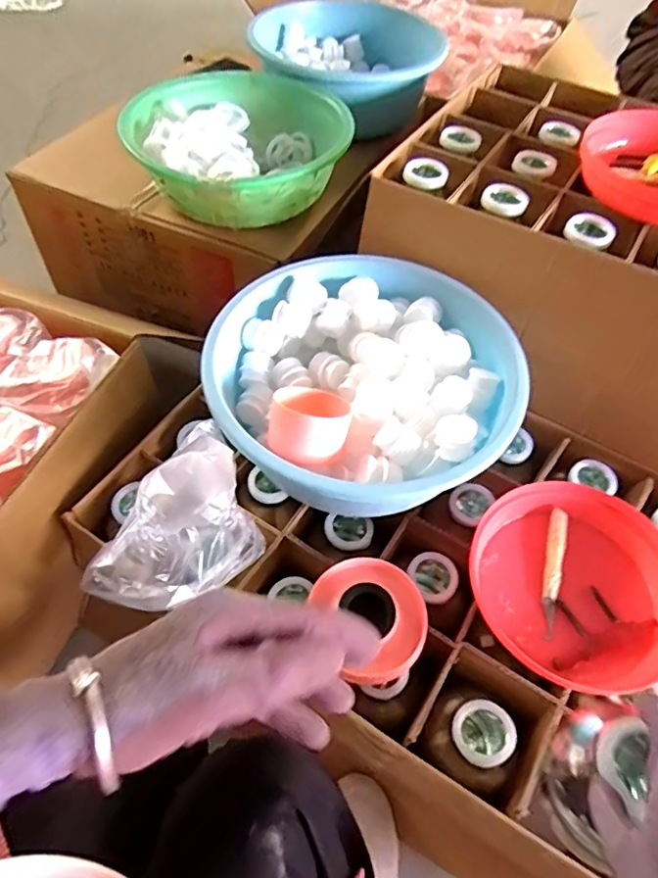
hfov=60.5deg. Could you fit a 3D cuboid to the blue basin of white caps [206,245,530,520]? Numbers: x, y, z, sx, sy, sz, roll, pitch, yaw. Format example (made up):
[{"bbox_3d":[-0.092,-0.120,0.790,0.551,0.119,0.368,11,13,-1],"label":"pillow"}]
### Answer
[{"bbox_3d":[0.046,-0.072,0.705,0.358,0.109,0.339,2,55,-2],"label":"blue basin of white caps"}]

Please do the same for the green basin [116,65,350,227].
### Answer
[{"bbox_3d":[-0.146,-0.489,0.937,0.342,0.100,0.367,2,55,-2],"label":"green basin"}]

